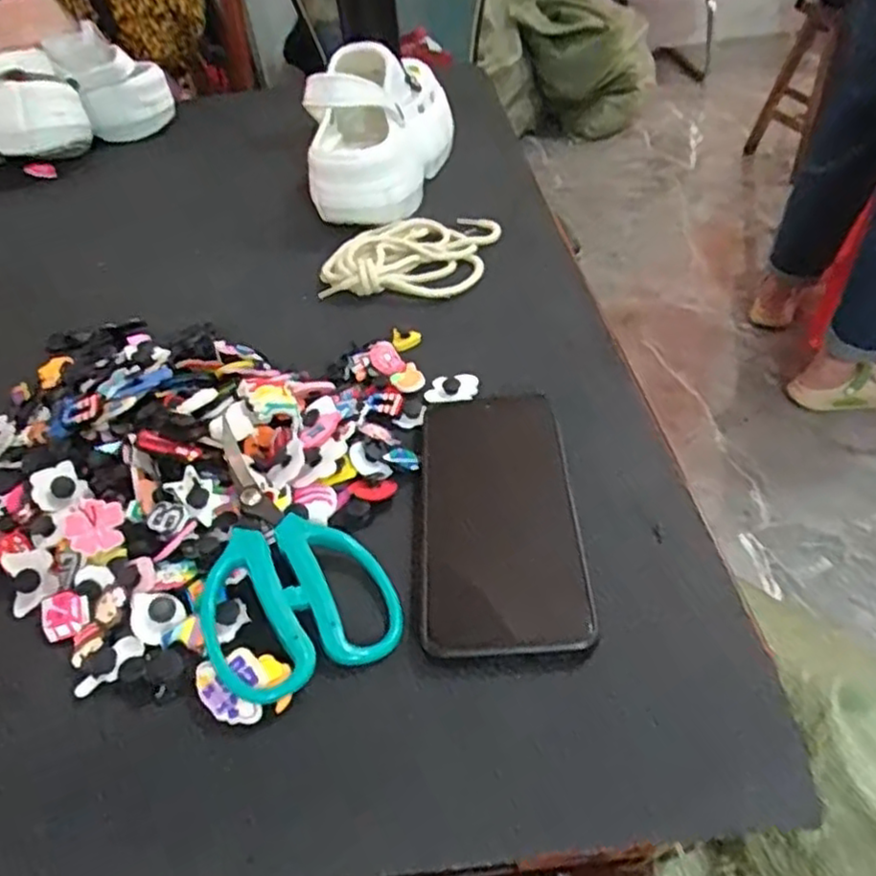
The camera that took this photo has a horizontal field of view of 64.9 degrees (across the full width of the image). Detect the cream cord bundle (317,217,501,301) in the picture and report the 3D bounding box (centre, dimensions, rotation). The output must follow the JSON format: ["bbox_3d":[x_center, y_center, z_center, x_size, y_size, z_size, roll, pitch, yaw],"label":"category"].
[{"bbox_3d":[-0.022,-0.154,0.560,0.136,0.021,0.113,-2,44,5],"label":"cream cord bundle"}]

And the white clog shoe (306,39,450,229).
[{"bbox_3d":[-0.053,-0.296,0.640,0.109,0.104,0.208,1,44,8],"label":"white clog shoe"}]

